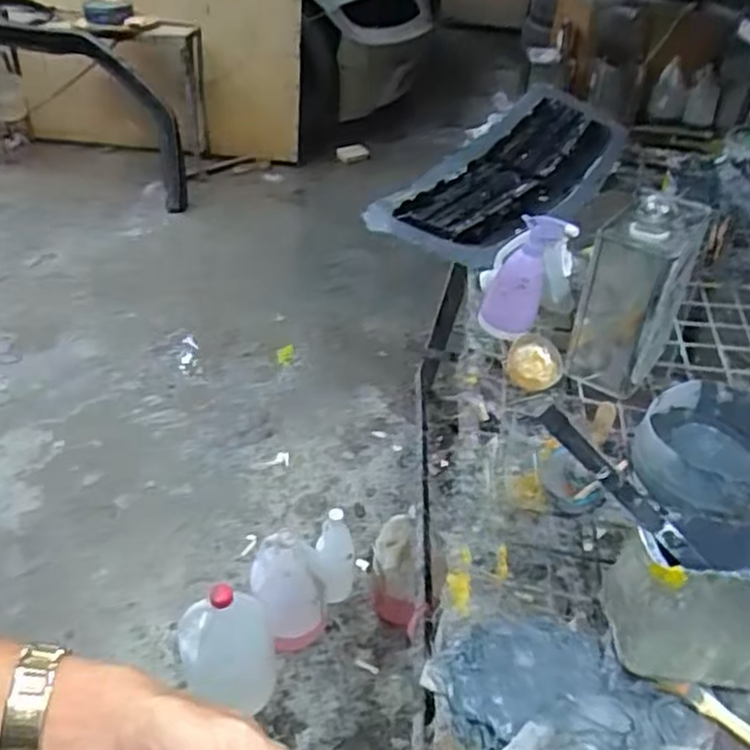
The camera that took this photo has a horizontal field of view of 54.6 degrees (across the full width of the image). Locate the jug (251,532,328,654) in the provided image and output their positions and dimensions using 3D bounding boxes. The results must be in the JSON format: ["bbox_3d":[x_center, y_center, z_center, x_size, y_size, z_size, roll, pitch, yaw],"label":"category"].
[{"bbox_3d":[-0.174,0.445,1.463,0.148,0.261,0.135,2,40,-3],"label":"jug"}]

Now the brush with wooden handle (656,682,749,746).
[{"bbox_3d":[0.340,0.334,0.694,0.136,0.023,0.023,27,45,25],"label":"brush with wooden handle"}]

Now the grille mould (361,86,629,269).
[{"bbox_3d":[0.275,-0.401,1.436,0.285,0.116,0.612,29,46,26],"label":"grille mould"}]

